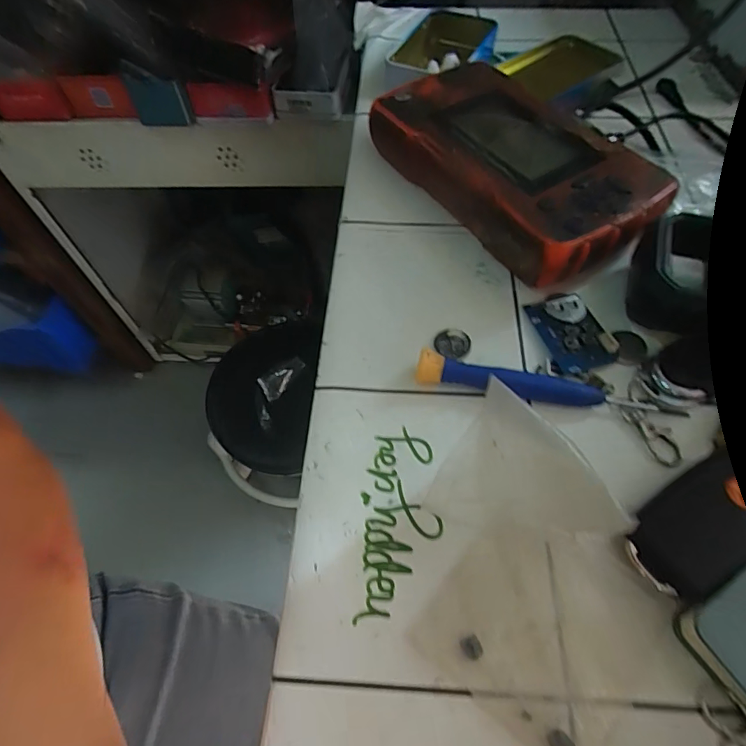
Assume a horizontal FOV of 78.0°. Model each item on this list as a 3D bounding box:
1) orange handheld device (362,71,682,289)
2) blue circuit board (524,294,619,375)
[{"bbox_3d":[0.079,-0.125,0.279,0.102,0.041,0.173,-34,62,-17],"label":"orange handheld device"},{"bbox_3d":[0.099,-0.021,0.233,0.029,0.008,0.044,-17,59,-7],"label":"blue circuit board"}]

